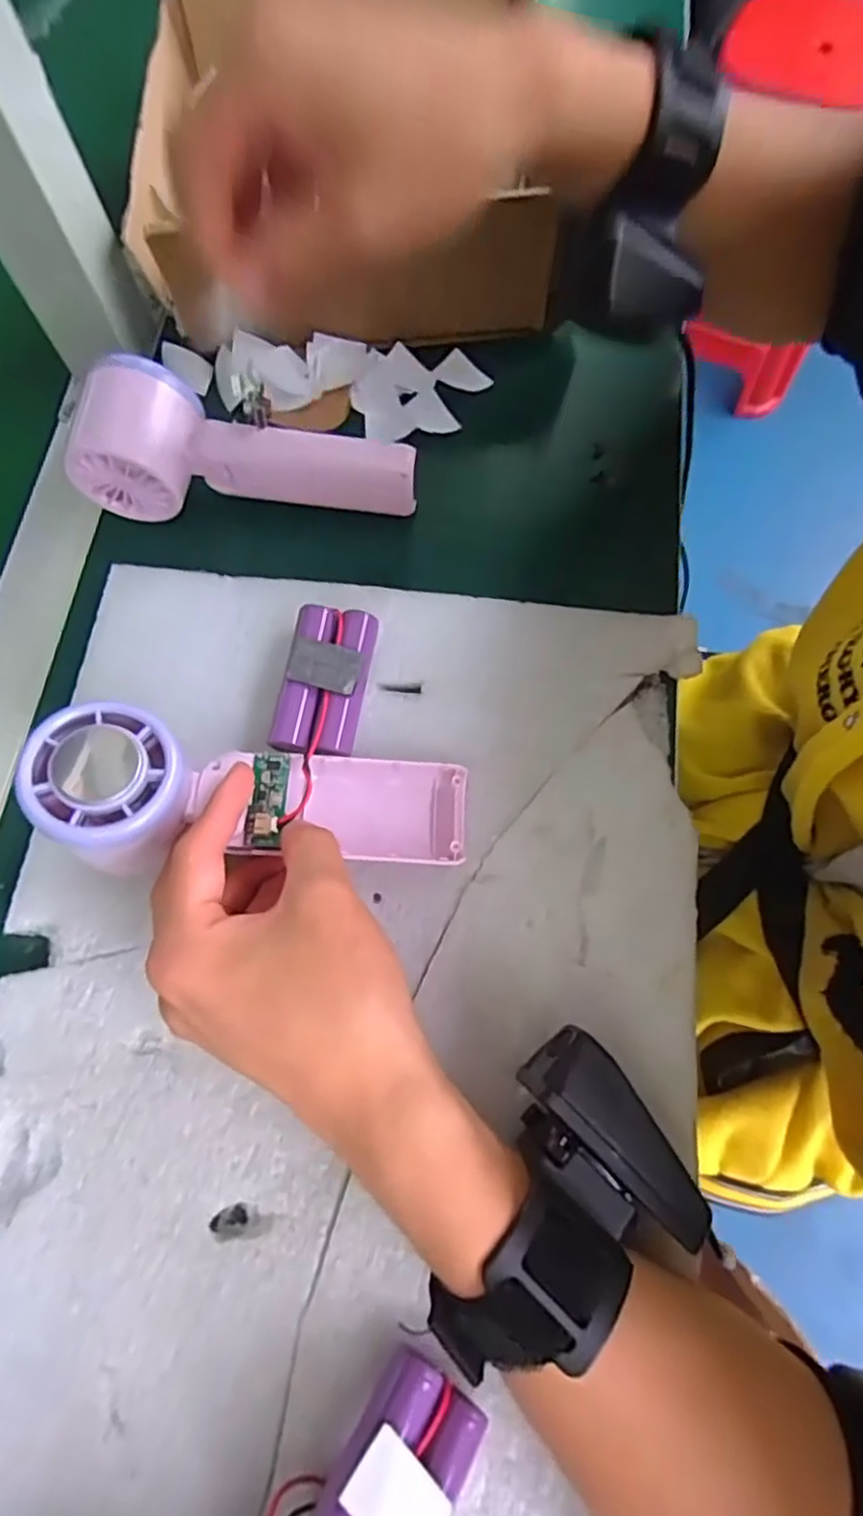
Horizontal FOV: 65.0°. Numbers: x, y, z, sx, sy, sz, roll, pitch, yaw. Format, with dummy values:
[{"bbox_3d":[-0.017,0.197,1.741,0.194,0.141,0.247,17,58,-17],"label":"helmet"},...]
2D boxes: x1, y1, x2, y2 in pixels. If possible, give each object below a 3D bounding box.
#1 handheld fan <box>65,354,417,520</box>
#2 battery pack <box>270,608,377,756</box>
[{"bbox_3d":[-0.088,-0.152,0.326,0.158,0.050,0.049,2,71,3],"label":"handheld fan"},{"bbox_3d":[-0.046,-0.032,0.299,0.035,0.023,0.067,8,72,5],"label":"battery pack"}]

